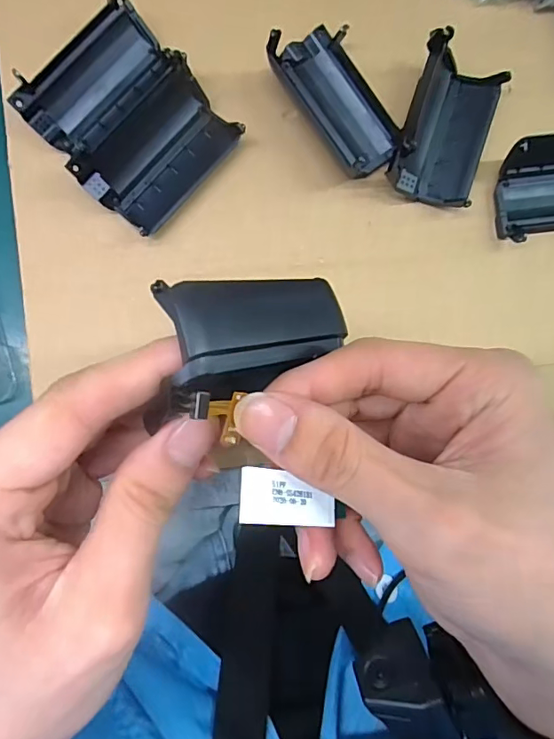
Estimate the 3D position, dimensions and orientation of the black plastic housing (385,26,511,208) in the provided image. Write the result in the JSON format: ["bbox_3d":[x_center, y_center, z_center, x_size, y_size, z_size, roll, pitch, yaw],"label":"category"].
[{"bbox_3d":[0.084,-0.119,0.244,0.044,0.026,0.071,16,85,-2],"label":"black plastic housing"}]

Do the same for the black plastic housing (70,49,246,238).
[{"bbox_3d":[-0.055,-0.103,0.234,0.045,0.022,0.071,43,85,0],"label":"black plastic housing"}]

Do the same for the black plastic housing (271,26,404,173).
[{"bbox_3d":[0.030,-0.136,0.248,0.038,0.012,0.079,-38,89,-5],"label":"black plastic housing"}]

